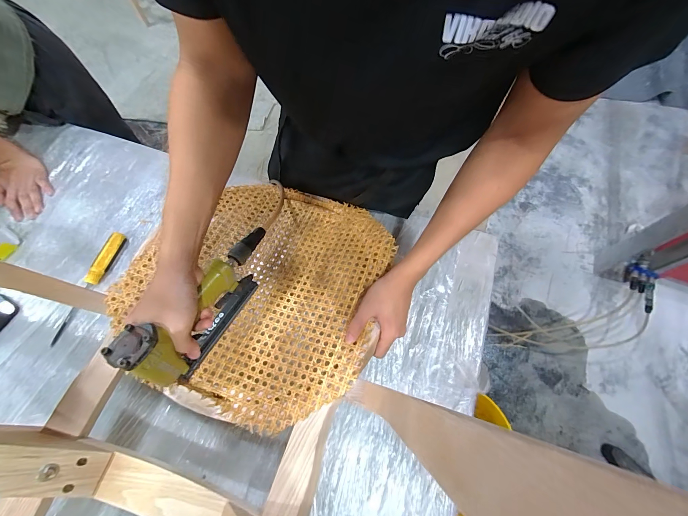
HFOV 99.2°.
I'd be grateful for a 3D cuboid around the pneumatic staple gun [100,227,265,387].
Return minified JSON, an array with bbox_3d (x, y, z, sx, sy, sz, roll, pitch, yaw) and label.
[{"bbox_3d":[-0.194,0.050,0.419,0.050,0.152,0.236,23,71,10],"label":"pneumatic staple gun"}]

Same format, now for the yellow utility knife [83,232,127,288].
[{"bbox_3d":[-0.500,0.003,0.612,0.024,0.027,0.120,12,68,9],"label":"yellow utility knife"}]

